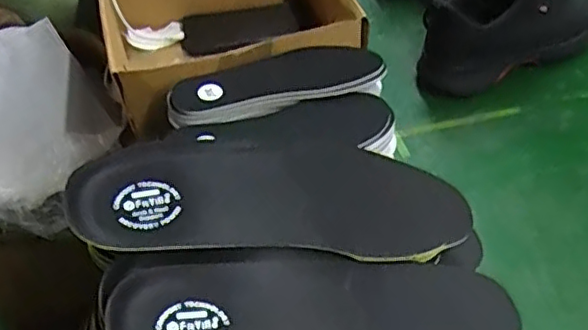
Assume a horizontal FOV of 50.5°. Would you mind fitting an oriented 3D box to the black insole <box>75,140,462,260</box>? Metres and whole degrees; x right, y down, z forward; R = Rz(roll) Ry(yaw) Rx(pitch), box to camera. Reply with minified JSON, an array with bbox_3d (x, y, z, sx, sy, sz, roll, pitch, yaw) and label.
[{"bbox_3d":[-0.003,0.023,0.467,0.302,0.029,0.105,3,44,-23],"label":"black insole"}]

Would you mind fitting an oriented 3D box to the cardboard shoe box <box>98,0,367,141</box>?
[{"bbox_3d":[-0.084,-0.168,0.788,0.286,0.136,0.286,-15,48,-11],"label":"cardboard shoe box"}]

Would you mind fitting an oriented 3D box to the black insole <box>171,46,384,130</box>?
[{"bbox_3d":[-0.018,-0.082,0.622,0.212,0.026,0.075,-17,49,-12],"label":"black insole"}]

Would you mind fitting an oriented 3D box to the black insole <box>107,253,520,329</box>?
[{"bbox_3d":[0.028,0.104,0.408,0.278,0.022,0.092,6,44,-20],"label":"black insole"}]

